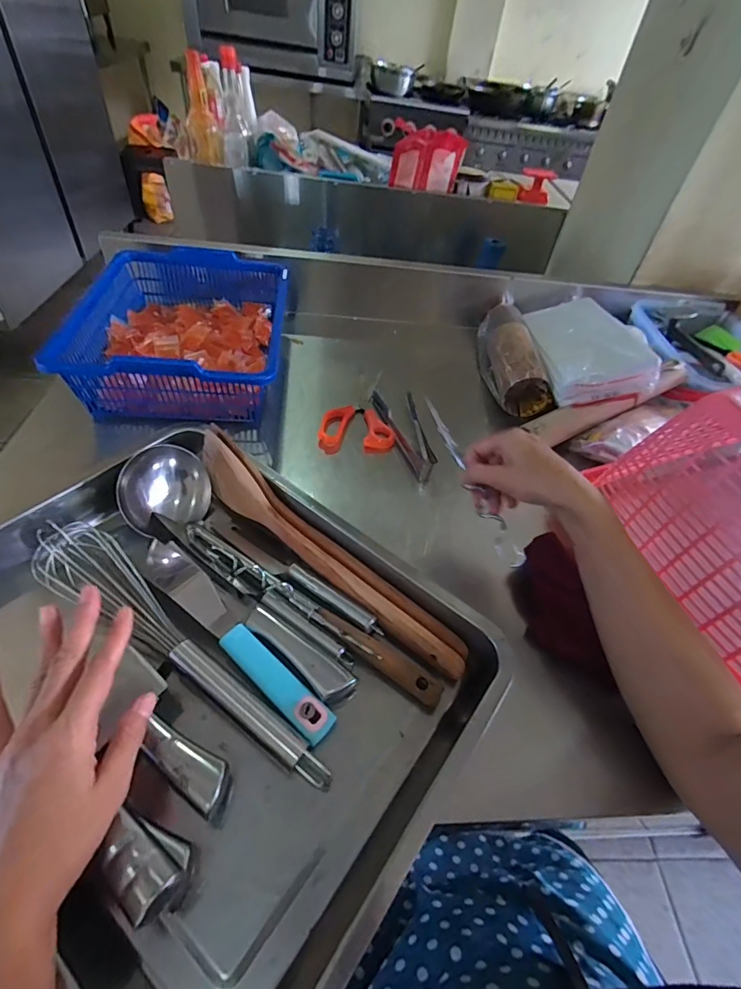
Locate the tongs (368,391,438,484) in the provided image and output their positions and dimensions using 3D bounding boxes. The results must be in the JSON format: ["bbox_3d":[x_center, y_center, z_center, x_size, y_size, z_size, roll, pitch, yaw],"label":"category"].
[{"bbox_3d":[0.044,-0.088,0.620,0.062,0.028,0.171,-4,52,-9],"label":"tongs"}]

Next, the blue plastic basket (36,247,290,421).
[{"bbox_3d":[-0.260,-0.246,0.655,0.273,0.090,0.330,0,52,-6],"label":"blue plastic basket"}]

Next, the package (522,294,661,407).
[{"bbox_3d":[0.339,-0.246,0.724,0.133,0.053,0.317,-15,37,19],"label":"package"}]

